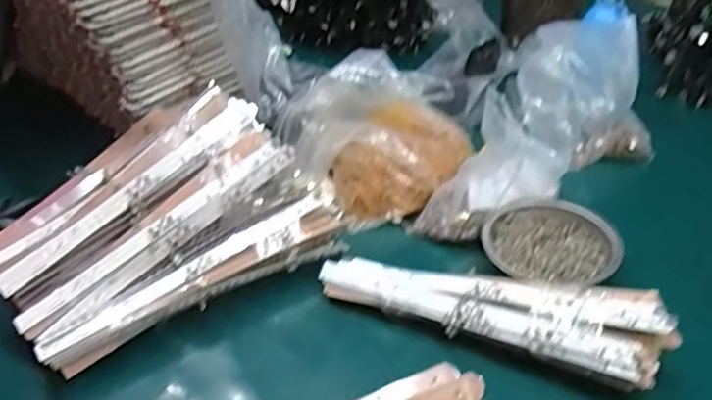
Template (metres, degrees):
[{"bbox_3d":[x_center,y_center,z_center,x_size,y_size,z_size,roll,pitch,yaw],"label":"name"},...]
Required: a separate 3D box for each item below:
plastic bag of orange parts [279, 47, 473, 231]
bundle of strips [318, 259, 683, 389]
[{"bbox_3d":[0.022,-0.086,0.715,0.189,0.128,0.198,-22,41,-22],"label":"plastic bag of orange parts"},{"bbox_3d":[0.111,0.094,0.524,0.303,0.057,0.074,13,40,21],"label":"bundle of strips"}]

